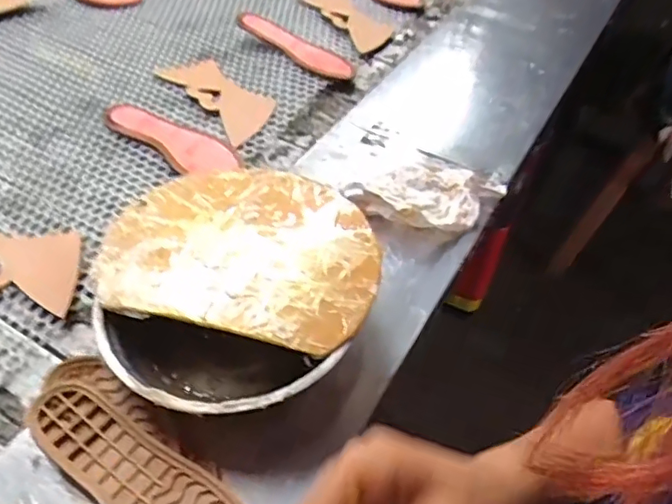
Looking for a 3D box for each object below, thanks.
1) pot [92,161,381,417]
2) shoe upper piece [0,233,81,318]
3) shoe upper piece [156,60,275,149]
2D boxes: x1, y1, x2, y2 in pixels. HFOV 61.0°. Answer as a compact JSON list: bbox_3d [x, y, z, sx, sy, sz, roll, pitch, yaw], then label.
[{"bbox_3d":[-0.087,0.041,0.532,0.236,0.099,0.251,2,49,-2],"label":"pot"},{"bbox_3d":[-0.360,0.006,0.605,0.215,0.010,0.087,11,54,11],"label":"shoe upper piece"},{"bbox_3d":[-0.169,-0.236,0.836,0.091,0.017,0.230,-29,57,-27],"label":"shoe upper piece"}]

